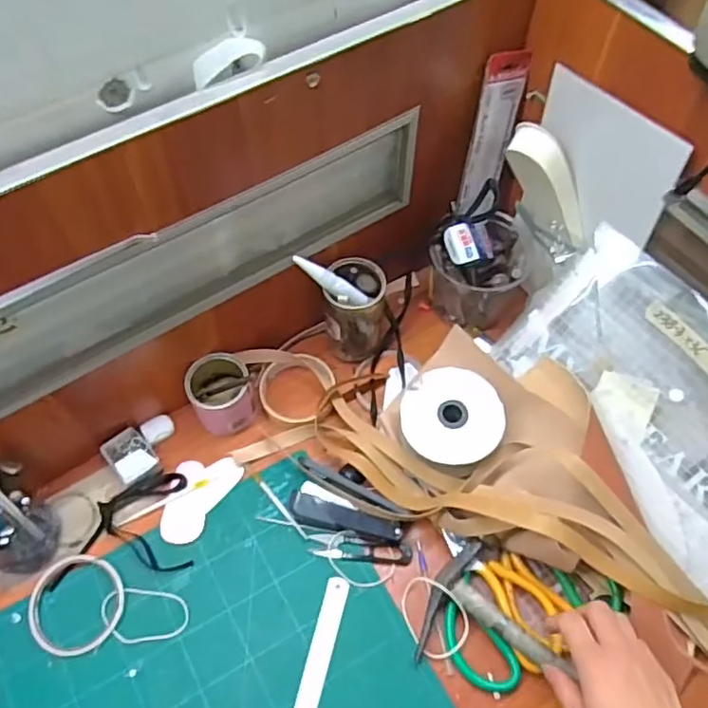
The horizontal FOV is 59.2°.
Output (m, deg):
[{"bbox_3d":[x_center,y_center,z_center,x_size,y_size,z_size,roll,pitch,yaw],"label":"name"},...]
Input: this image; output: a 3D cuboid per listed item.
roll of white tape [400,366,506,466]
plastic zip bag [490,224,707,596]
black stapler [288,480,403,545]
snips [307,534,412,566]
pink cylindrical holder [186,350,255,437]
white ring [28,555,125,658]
[{"bbox_3d":[0.098,0.061,0.625,0.096,0.020,0.098,0,60,-1],"label":"roll of white tape"},{"bbox_3d":[0.296,0.050,0.589,0.314,0.188,0.021,50,28,21],"label":"plastic zip bag"},{"bbox_3d":[-0.011,0.166,0.631,0.117,0.027,0.034,21,61,11],"label":"black stapler"},{"bbox_3d":[0.007,0.194,0.623,0.102,0.015,0.023,4,59,1],"label":"snips"},{"bbox_3d":[-0.143,0.043,0.678,0.064,0.068,0.076,-17,61,-12],"label":"pink cylindrical holder"},{"bbox_3d":[-0.266,0.238,0.594,0.090,0.011,0.087,-10,59,-7],"label":"white ring"}]

